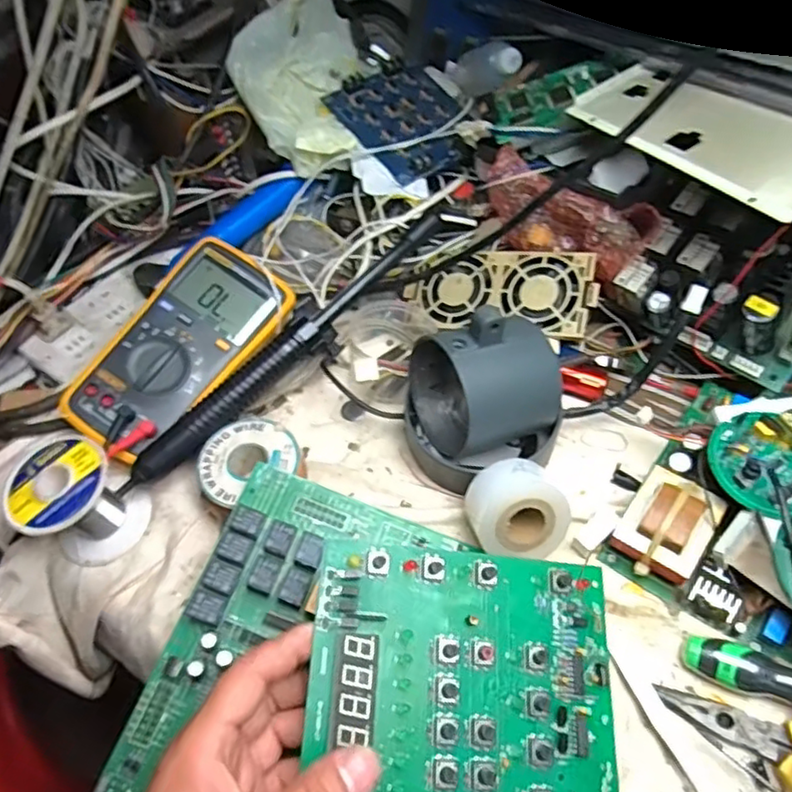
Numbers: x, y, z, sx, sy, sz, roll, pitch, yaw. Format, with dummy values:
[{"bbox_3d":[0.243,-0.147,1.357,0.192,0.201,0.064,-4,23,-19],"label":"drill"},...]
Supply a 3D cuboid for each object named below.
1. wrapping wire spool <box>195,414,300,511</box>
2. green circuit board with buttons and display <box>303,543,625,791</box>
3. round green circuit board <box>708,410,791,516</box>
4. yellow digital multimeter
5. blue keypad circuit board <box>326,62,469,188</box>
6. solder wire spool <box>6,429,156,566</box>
[{"bbox_3d":[-0.103,0.043,0.434,0.067,0.016,0.057,-27,59,-14],"label":"wrapping wire spool"},{"bbox_3d":[0.038,0.186,0.297,0.164,0.010,0.215,9,65,-11],"label":"green circuit board with buttons and display"},{"bbox_3d":[0.232,0.039,0.378,0.076,0.019,0.060,5,57,6],"label":"round green circuit board"},{"bbox_3d":[-0.159,-0.037,0.470,0.091,0.041,0.175,25,61,18],"label":"yellow digital multimeter"},{"bbox_3d":[0.012,-0.249,0.566,0.103,0.011,0.117,-33,72,-19],"label":"blue keypad circuit board"},{"bbox_3d":[-0.207,0.069,0.410,0.059,0.064,0.061,30,63,21],"label":"solder wire spool"}]

